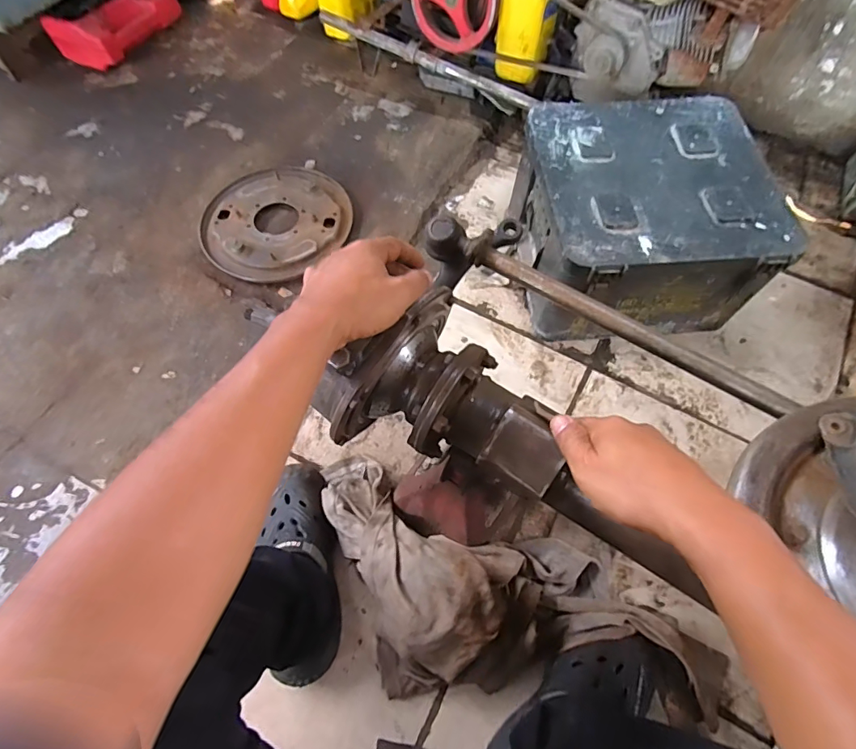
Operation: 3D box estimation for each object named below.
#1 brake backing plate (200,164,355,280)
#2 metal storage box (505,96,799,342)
[{"bbox_3d":[-0.321,-0.328,0.949,0.283,0.022,0.294,0,64,-1],"label":"brake backing plate"},{"bbox_3d":[0.371,-0.283,0.845,0.366,0.217,0.357,-4,64,-3],"label":"metal storage box"}]

